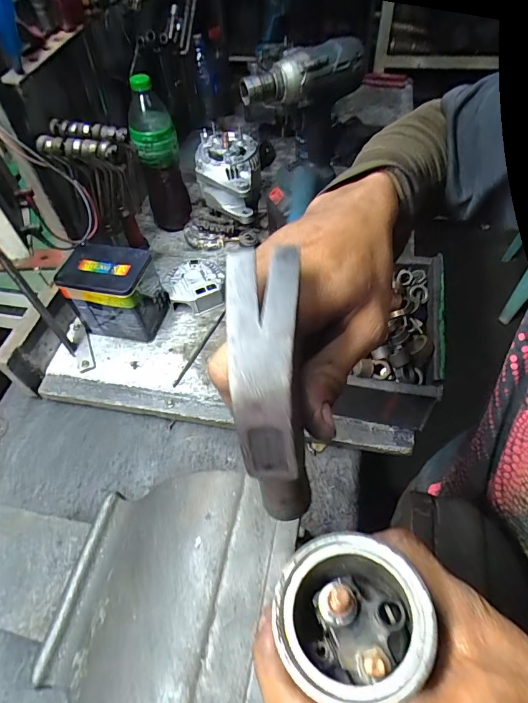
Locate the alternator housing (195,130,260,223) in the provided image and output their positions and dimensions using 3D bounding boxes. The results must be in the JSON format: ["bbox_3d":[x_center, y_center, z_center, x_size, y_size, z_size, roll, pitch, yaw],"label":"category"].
[{"bbox_3d":[-0.064,-0.338,0.799,0.124,0.114,0.151,-2,54,2],"label":"alternator housing"}]

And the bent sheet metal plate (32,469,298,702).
[{"bbox_3d":[-0.078,0.177,0.294,0.195,0.023,0.178,-10,51,32],"label":"bent sheet metal plate"}]

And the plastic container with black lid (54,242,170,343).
[{"bbox_3d":[-0.237,-0.094,0.664,0.128,0.127,0.096,11,56,11],"label":"plastic container with black lid"}]

